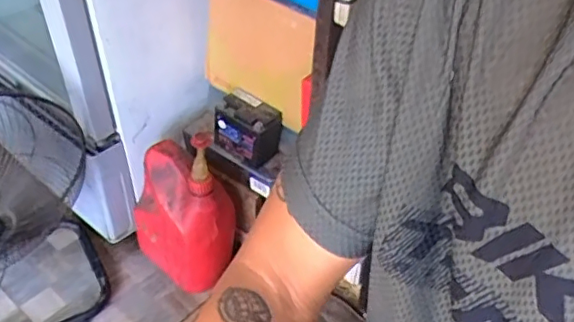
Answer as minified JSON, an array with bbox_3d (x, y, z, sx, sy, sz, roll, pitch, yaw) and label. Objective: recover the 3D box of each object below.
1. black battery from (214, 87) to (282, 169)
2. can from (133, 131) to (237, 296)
[{"bbox_3d":[-0.077,-0.062,1.110,0.122,0.106,0.069,25,48,22],"label":"black battery"},{"bbox_3d":[-0.213,0.094,1.158,0.136,0.379,0.213,-32,54,-30],"label":"can"}]

